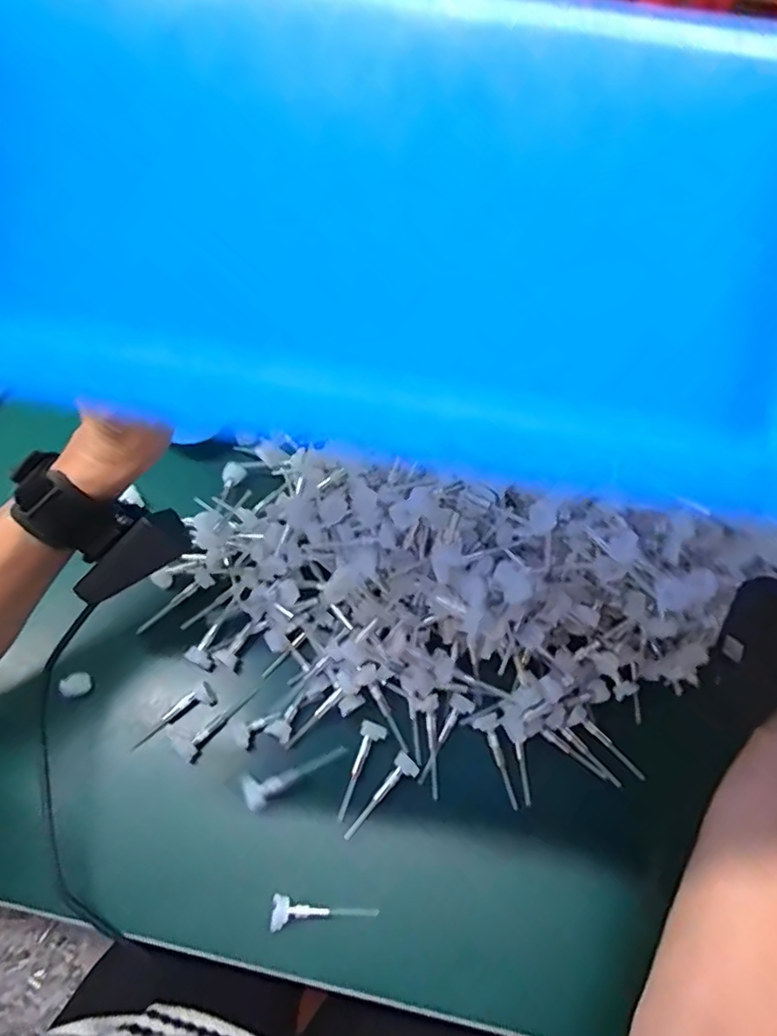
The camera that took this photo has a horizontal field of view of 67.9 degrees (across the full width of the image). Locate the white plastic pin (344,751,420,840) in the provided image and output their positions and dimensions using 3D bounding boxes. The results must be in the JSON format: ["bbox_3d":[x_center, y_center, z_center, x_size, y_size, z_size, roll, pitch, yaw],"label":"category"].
[{"bbox_3d":[-0.006,0.191,0.394,0.018,0.007,0.064,42,69,16],"label":"white plastic pin"}]

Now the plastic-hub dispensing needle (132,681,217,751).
[{"bbox_3d":[-0.153,0.142,0.411,0.062,0.007,0.016,-32,70,-17],"label":"plastic-hub dispensing needle"}]

